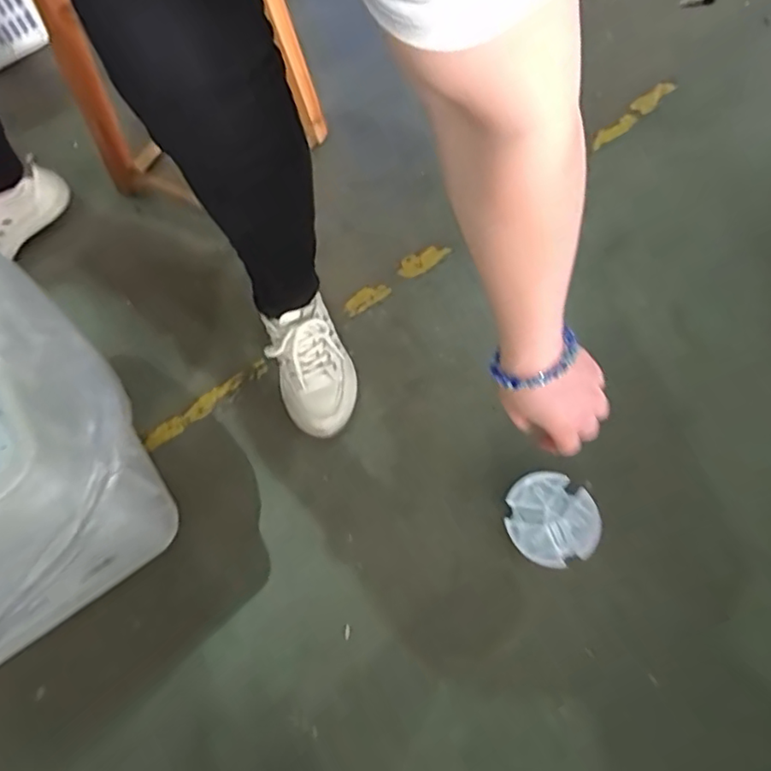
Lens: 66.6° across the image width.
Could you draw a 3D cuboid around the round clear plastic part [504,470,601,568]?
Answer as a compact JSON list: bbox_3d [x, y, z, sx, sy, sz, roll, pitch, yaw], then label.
[{"bbox_3d":[0.197,0.159,0.703,0.101,0.024,0.107,-2,66,4],"label":"round clear plastic part"}]

